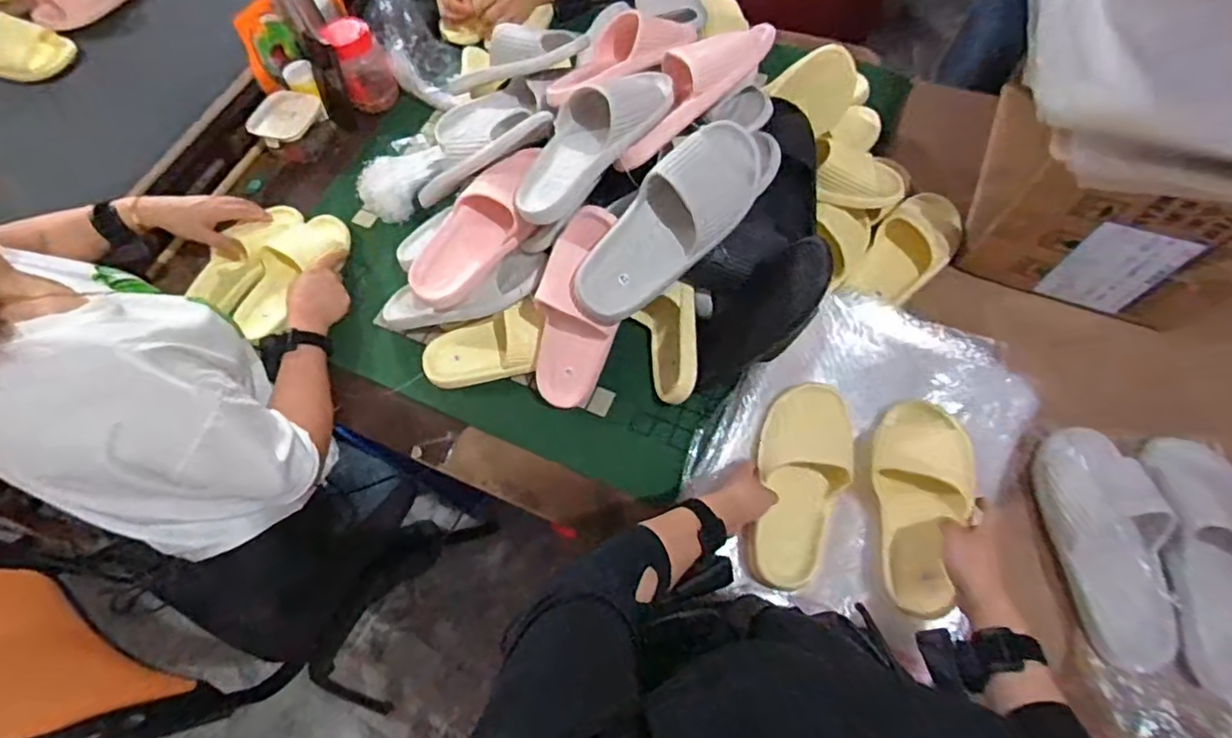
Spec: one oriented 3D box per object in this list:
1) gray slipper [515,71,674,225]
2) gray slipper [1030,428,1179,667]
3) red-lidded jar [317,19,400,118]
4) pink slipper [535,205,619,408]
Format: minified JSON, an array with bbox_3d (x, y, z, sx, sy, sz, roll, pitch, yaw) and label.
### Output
[{"bbox_3d":[-0.035,-0.296,0.739,0.256,0.064,0.110,-46,71,4],"label":"gray slipper"},{"bbox_3d":[0.586,0.199,0.696,0.109,0.063,0.272,-4,67,1],"label":"gray slipper"},{"bbox_3d":[-0.455,-0.546,1.076,0.085,0.135,0.081,-1,67,3],"label":"red-lidded jar"},{"bbox_3d":[-0.052,-0.069,0.764,0.106,0.263,0.066,8,23,6],"label":"pink slipper"}]

